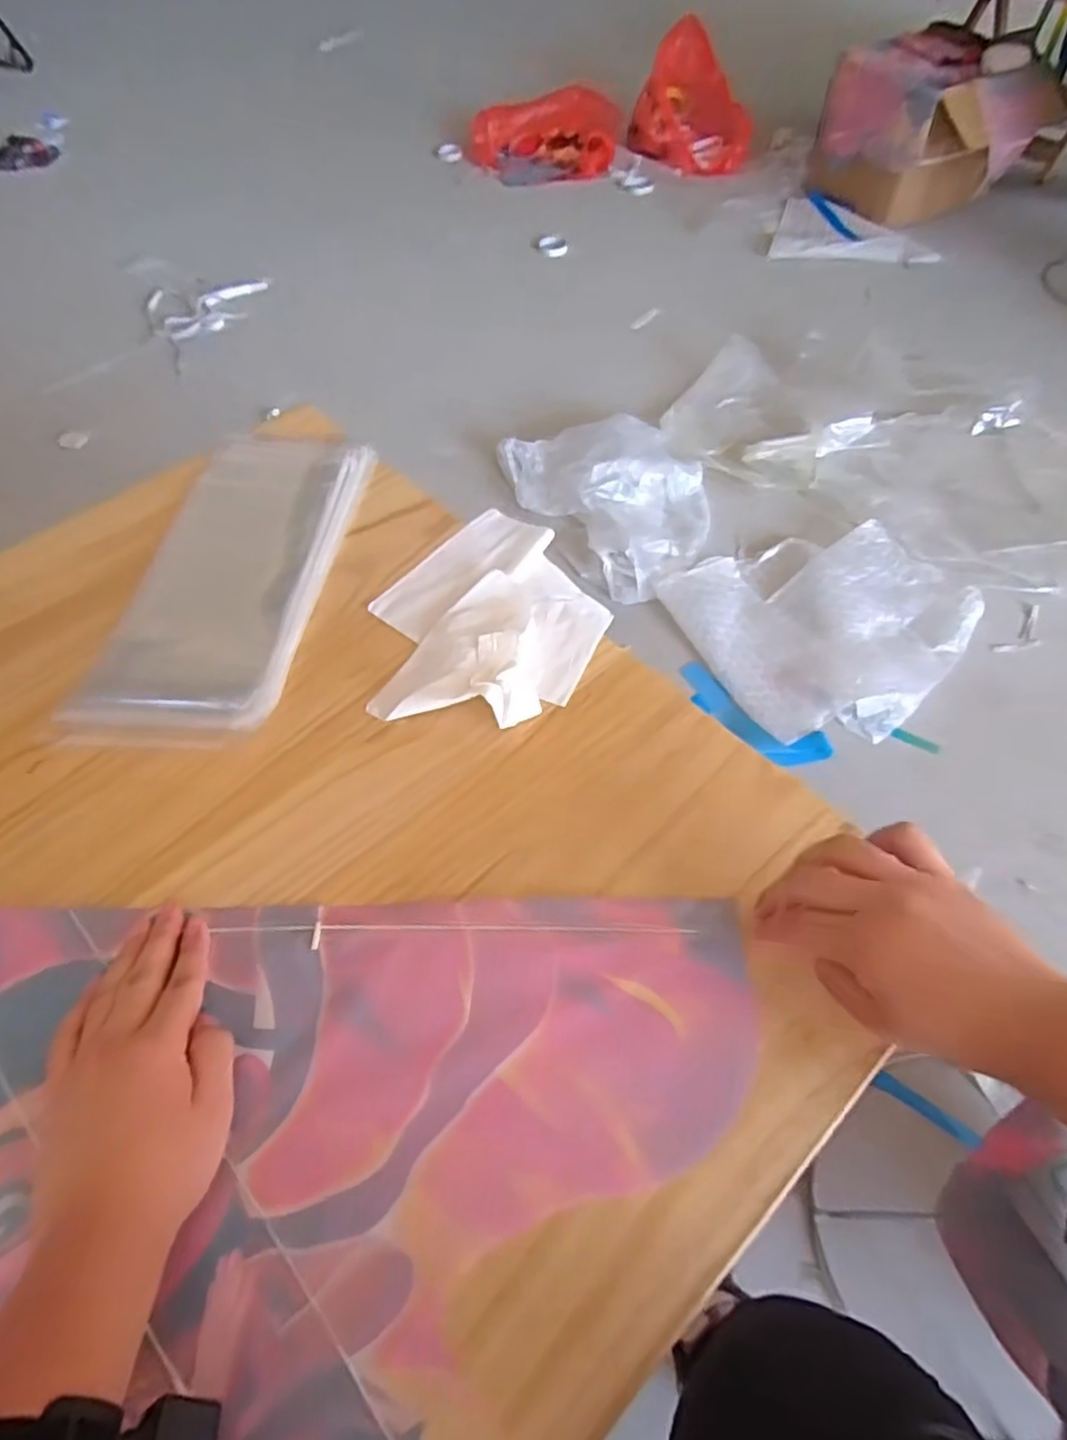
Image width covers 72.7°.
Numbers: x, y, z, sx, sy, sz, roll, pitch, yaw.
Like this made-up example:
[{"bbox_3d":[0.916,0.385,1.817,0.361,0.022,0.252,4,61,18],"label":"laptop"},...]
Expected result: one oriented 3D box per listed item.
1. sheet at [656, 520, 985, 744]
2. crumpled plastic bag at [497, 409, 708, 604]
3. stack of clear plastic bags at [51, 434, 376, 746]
[{"bbox_3d":[0.509,-0.168,1.235,0.443,0.081,0.407,-26,59,-14],"label":"sheet"},{"bbox_3d":[0.179,-0.445,1.368,0.327,0.092,0.425,-27,60,-15],"label":"crumpled plastic bag"},{"bbox_3d":[-0.255,-0.126,0.619,0.158,0.031,0.345,7,57,6],"label":"stack of clear plastic bags"}]

